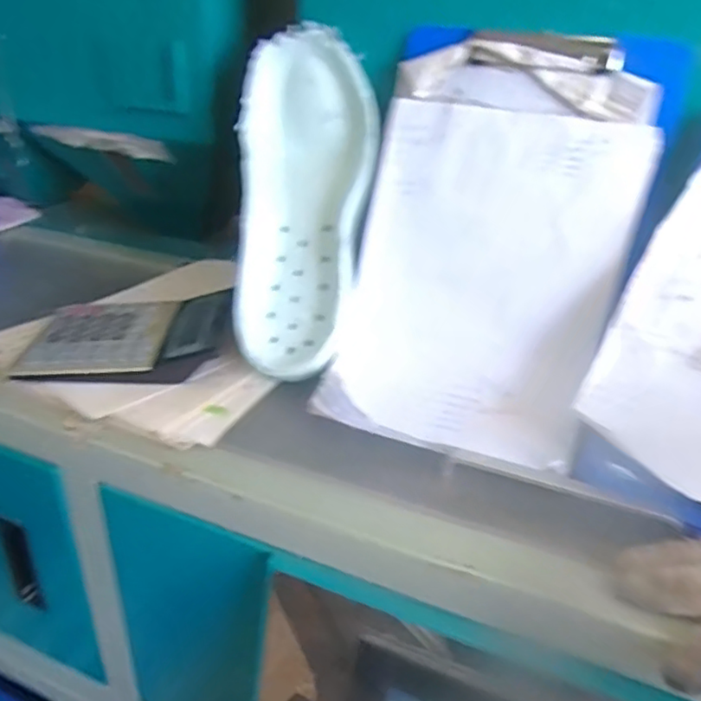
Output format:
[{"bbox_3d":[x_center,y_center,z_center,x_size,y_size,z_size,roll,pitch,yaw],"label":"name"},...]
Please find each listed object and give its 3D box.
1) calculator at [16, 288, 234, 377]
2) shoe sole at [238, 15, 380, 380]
[{"bbox_3d":[-0.203,-0.011,0.585,0.183,0.042,0.134,1,27,-3],"label":"calculator"},{"bbox_3d":[-0.044,-0.138,0.570,0.127,0.328,0.049,2,-8,-1],"label":"shoe sole"}]

